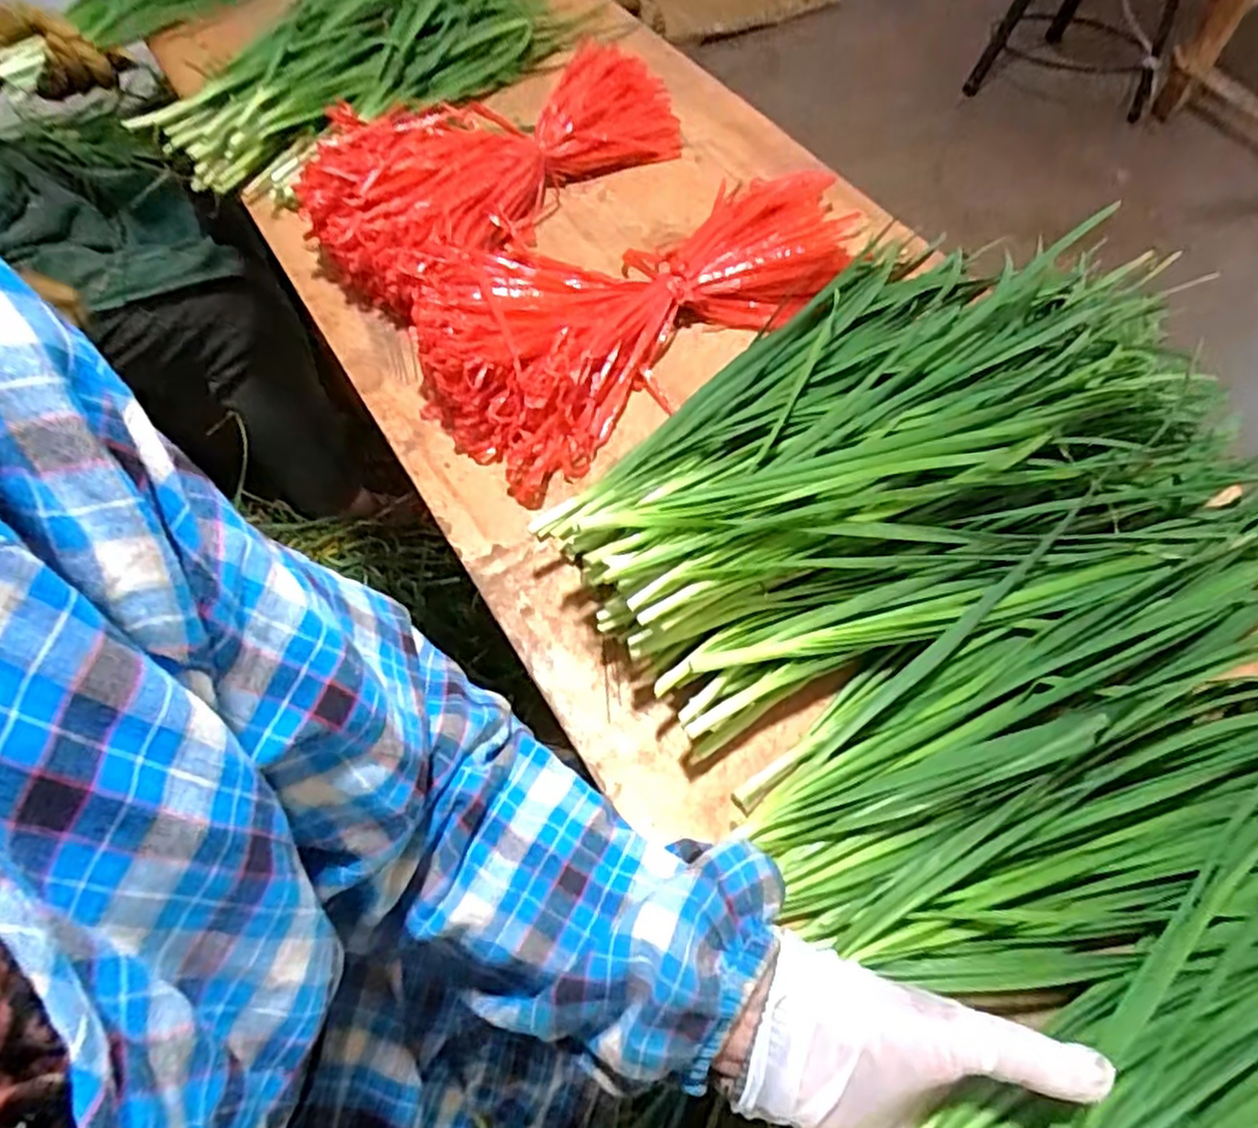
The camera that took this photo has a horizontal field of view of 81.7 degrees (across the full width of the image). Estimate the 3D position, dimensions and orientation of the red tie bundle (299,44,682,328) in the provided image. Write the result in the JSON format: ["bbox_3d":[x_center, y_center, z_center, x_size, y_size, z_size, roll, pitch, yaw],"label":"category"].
[{"bbox_3d":[-0.116,-0.345,0.622,0.331,0.075,0.187,-41,69,-18],"label":"red tie bundle"}]

